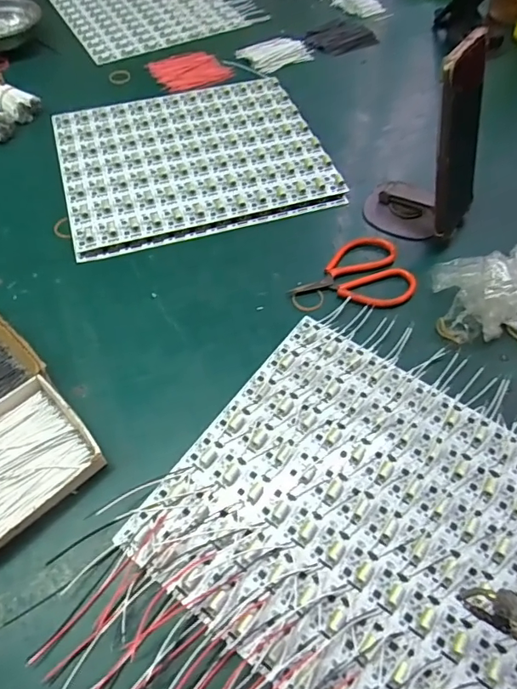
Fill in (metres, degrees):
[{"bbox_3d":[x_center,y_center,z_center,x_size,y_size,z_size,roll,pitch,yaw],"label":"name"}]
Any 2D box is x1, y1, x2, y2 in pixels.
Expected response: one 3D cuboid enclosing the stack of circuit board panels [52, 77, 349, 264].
[{"bbox_3d":[-0.078,-0.220,0.575,0.290,0.014,0.240,-15,58,-10],"label":"stack of circuit board panels"}]

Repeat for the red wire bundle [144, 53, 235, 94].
[{"bbox_3d":[-0.095,-0.382,0.689,0.102,0.006,0.102,-33,63,-20],"label":"red wire bundle"}]

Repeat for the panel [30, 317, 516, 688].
[{"bbox_3d":[0.064,0.146,0.325,0.280,0.013,0.319,33,62,19],"label":"panel"}]

